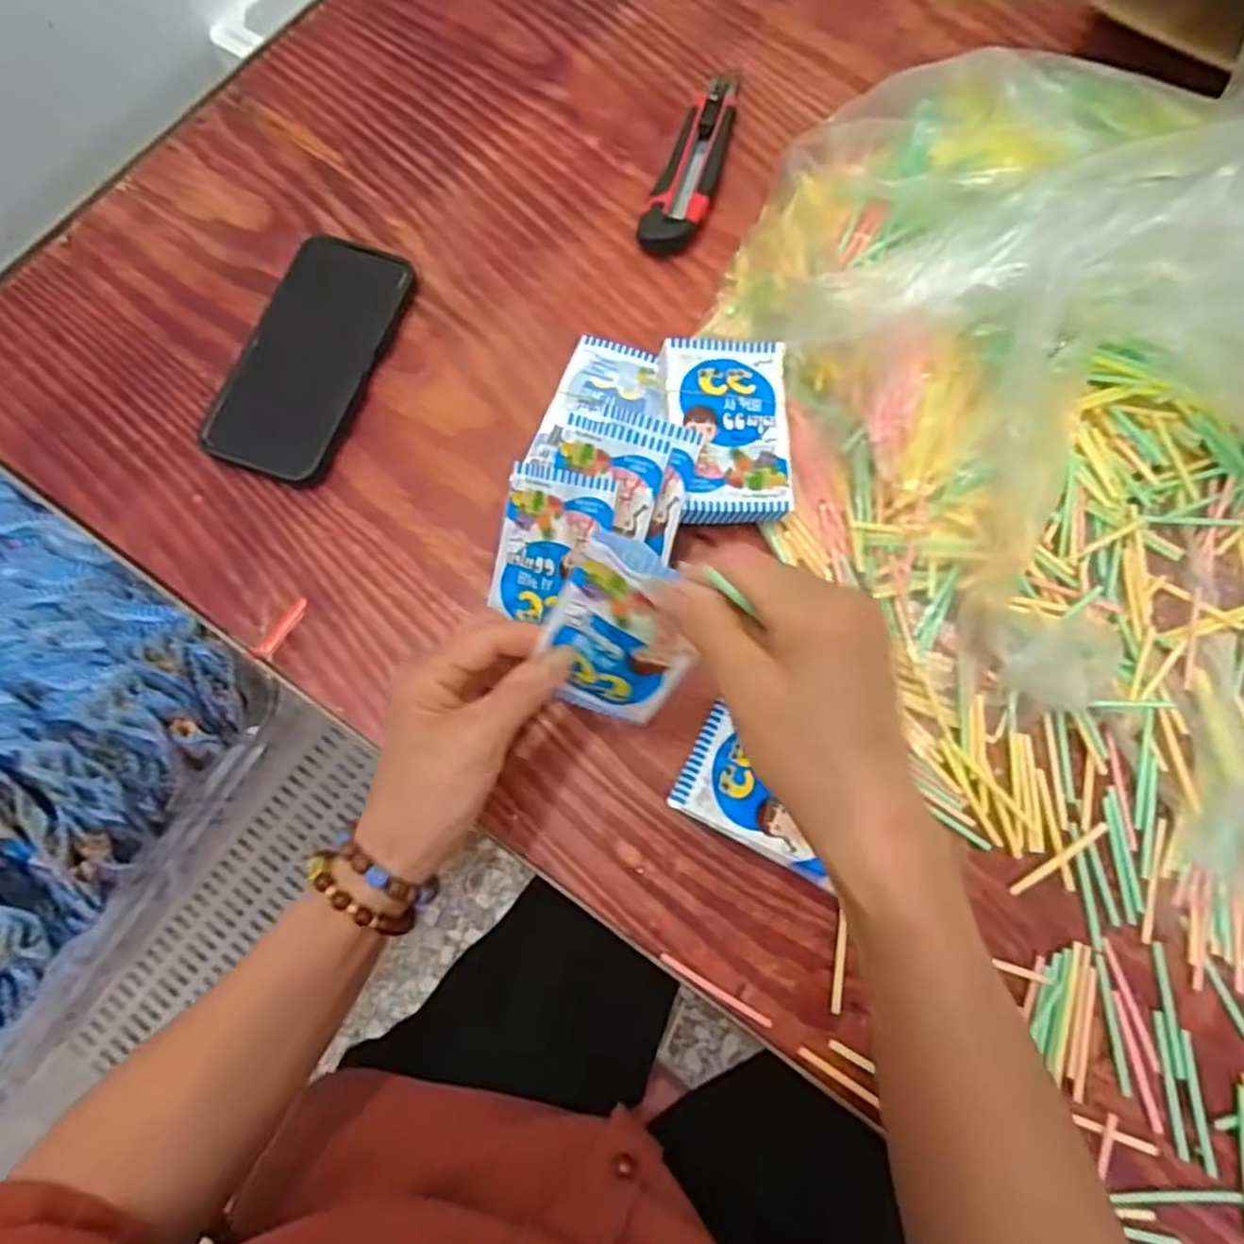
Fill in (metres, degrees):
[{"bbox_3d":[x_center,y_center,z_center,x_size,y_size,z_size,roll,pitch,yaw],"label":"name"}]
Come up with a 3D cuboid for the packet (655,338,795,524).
[{"bbox_3d":[0.062,-0.111,0.430,0.071,0.022,0.107,-2,74,0],"label":"packet"}]

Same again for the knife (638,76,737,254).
[{"bbox_3d":[0.052,-0.321,0.517,0.037,0.018,0.156,19,75,6],"label":"knife"}]

